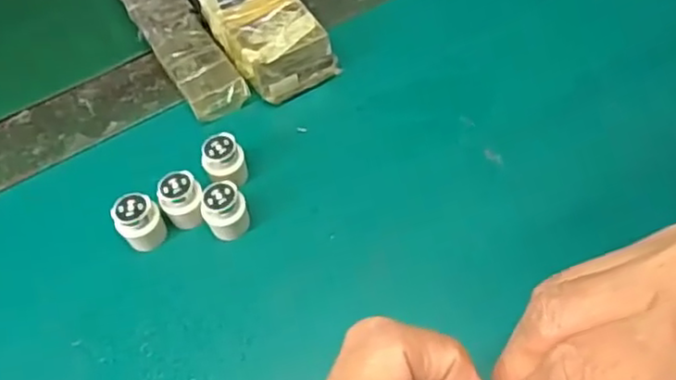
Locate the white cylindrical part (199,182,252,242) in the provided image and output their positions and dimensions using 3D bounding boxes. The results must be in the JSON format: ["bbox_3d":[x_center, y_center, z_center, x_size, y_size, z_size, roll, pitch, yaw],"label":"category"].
[{"bbox_3d":[-0.055,0.012,0.318,0.021,0.029,0.018,-26,58,-12],"label":"white cylindrical part"}]

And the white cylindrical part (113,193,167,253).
[{"bbox_3d":[-0.098,0.016,0.319,0.020,0.028,0.019,-2,56,3],"label":"white cylindrical part"}]

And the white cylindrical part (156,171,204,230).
[{"bbox_3d":[-0.078,0.005,0.324,0.021,0.026,0.018,-22,57,-9],"label":"white cylindrical part"}]

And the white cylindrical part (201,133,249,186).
[{"bbox_3d":[-0.058,-0.013,0.335,0.021,0.026,0.019,-18,57,-7],"label":"white cylindrical part"}]

